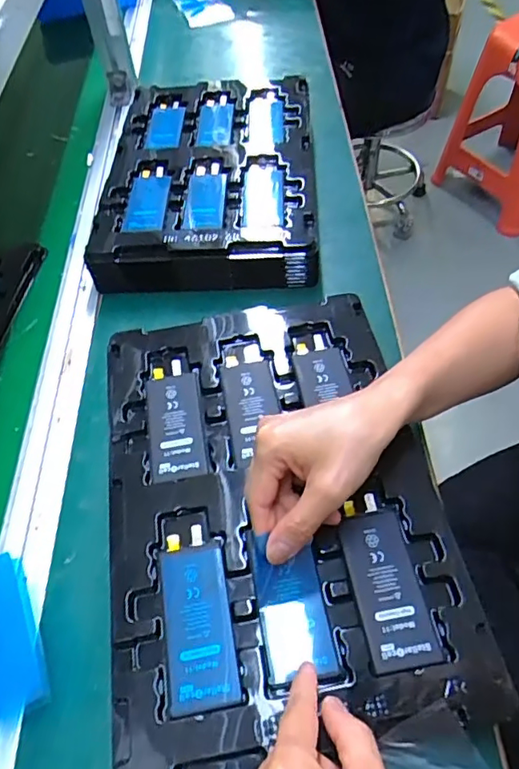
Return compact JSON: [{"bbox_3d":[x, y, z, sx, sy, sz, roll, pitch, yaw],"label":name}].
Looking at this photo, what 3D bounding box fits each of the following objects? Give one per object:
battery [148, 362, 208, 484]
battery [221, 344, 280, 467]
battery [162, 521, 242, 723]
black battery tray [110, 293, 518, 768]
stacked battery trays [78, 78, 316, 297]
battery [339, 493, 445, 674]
[{"bbox_3d":[-0.068,0.027,0.432,0.042,0.006,0.107,-10,55,-2],"label":"battery"},{"bbox_3d":[-0.006,0.014,0.437,0.041,0.007,0.109,-10,55,-2],"label":"battery"},{"bbox_3d":[-0.040,0.146,0.342,0.041,0.008,0.107,-10,55,-2],"label":"battery"},{"bbox_3d":[0.004,0.074,0.387,0.224,0.016,0.324,-10,58,-4],"label":"black battery tray"},{"bbox_3d":[-0.052,-0.249,0.635,0.237,0.065,0.331,0,57,2],"label":"stacked battery trays"},{"bbox_3d":[0.080,0.126,0.347,0.043,0.006,0.105,-10,55,-2],"label":"battery"}]

